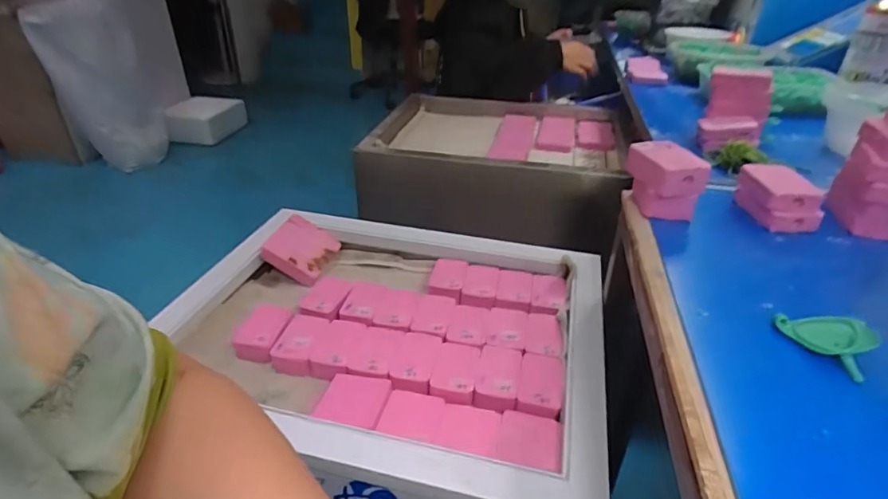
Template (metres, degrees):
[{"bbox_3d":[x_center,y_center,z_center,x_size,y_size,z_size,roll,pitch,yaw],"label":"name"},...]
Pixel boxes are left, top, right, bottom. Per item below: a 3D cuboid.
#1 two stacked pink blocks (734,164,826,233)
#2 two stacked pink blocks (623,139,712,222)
[{"bbox_3d":[0.318,-0.049,0.468,0.052,0.044,0.068,3,32,3],"label":"two stacked pink blocks"},{"bbox_3d":[0.212,-0.065,0.480,0.061,0.060,0.063,6,33,8],"label":"two stacked pink blocks"}]

